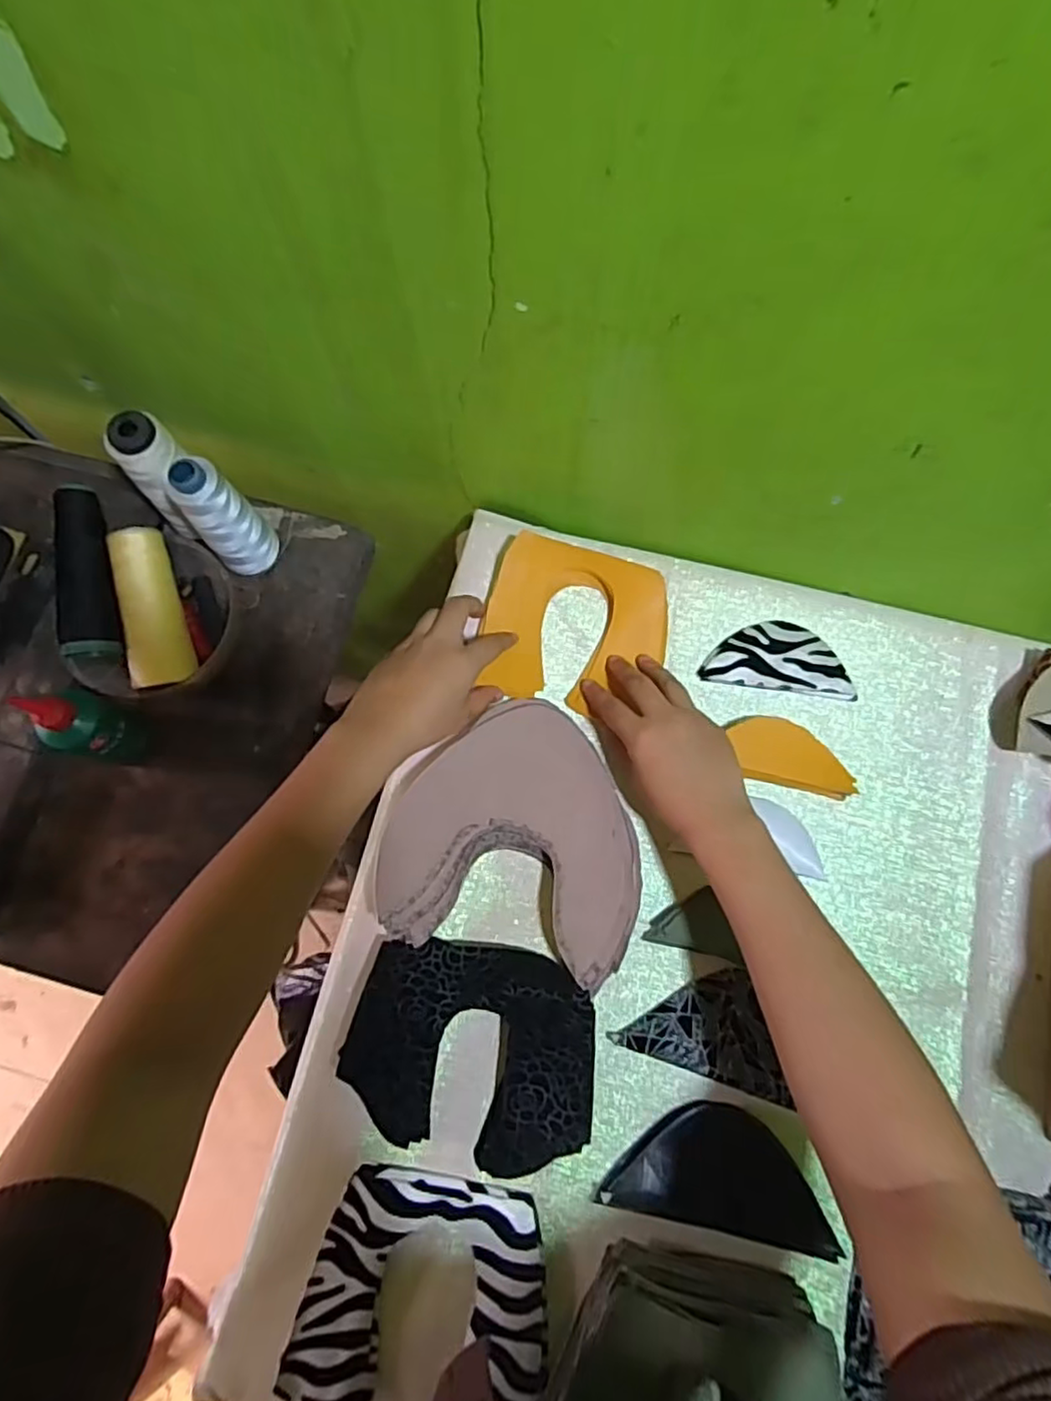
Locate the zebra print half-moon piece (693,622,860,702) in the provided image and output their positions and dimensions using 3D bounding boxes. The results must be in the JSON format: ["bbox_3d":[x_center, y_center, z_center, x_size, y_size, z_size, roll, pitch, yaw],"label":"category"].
[{"bbox_3d":[0.195,-0.034,0.518,0.111,0.006,0.053,7,83,3],"label":"zebra print half-moon piece"}]

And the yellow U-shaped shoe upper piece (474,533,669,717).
[{"bbox_3d":[0.040,-0.056,0.511,0.133,0.035,0.118,11,76,3],"label":"yellow U-shaped shoe upper piece"}]

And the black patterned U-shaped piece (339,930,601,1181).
[{"bbox_3d":[-0.035,0.232,0.444,0.159,0.025,0.131,7,75,2],"label":"black patterned U-shaped piece"}]

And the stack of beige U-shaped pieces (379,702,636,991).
[{"bbox_3d":[-0.004,0.089,0.464,0.169,0.030,0.172,11,76,3],"label":"stack of beige U-shaped pieces"}]

